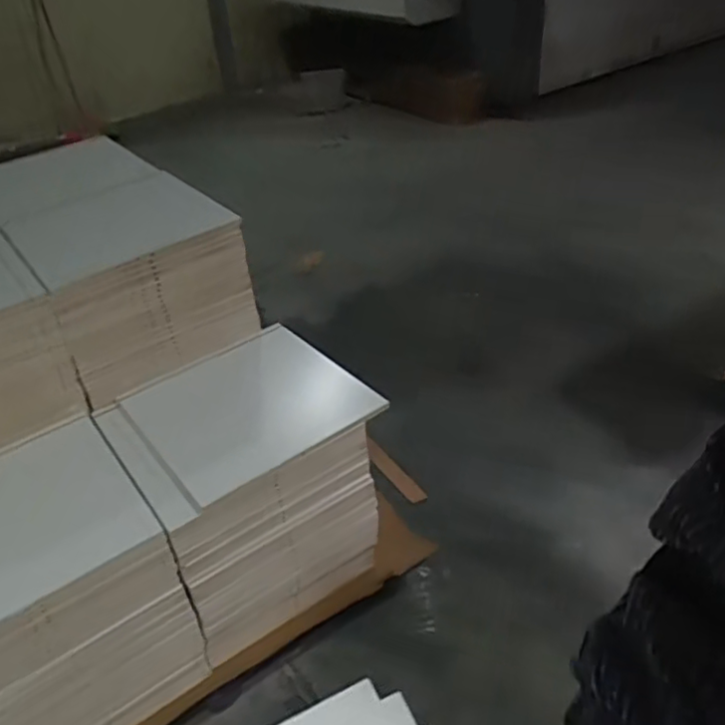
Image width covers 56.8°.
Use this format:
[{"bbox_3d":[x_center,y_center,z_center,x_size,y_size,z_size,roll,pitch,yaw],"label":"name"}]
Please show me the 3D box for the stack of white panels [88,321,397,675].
[{"bbox_3d":[-0.204,0.229,1.280,0.410,0.392,0.331,-24,40,-22],"label":"stack of white panels"}]

